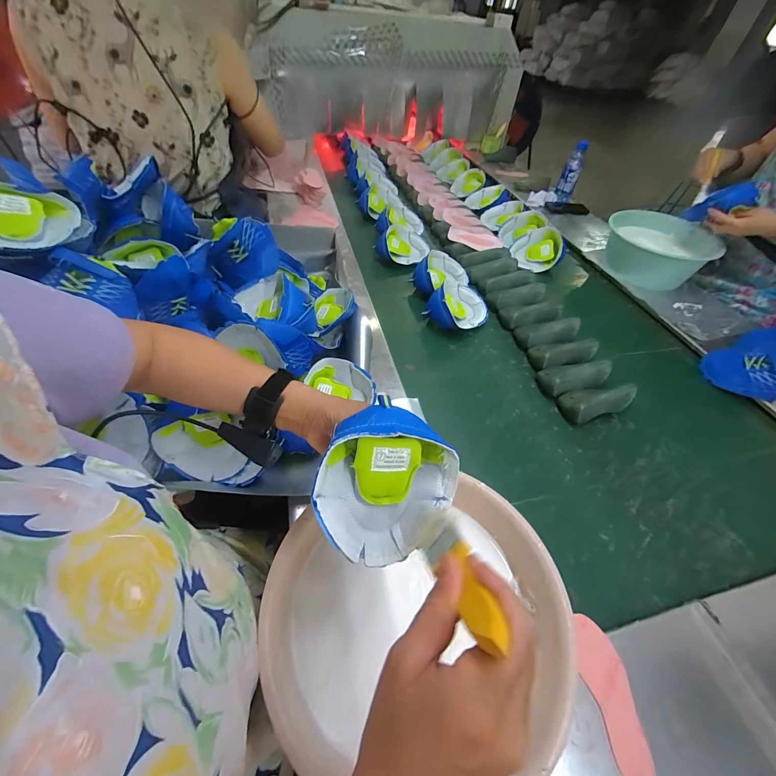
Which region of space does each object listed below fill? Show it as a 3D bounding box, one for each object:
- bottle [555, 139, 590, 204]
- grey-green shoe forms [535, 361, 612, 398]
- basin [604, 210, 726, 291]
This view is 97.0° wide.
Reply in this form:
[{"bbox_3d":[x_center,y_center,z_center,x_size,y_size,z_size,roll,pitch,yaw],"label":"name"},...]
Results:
[{"bbox_3d":[0.750,-0.880,1.407,0.069,0.199,0.073,22,51,14],"label":"bottle"},{"bbox_3d":[0.420,-0.026,0.767,0.154,0.050,0.072,-8,50,-11],"label":"grey-green shoe forms"},{"bbox_3d":[0.839,-0.435,1.097,0.295,0.145,0.295,2,49,-3],"label":"basin"}]

